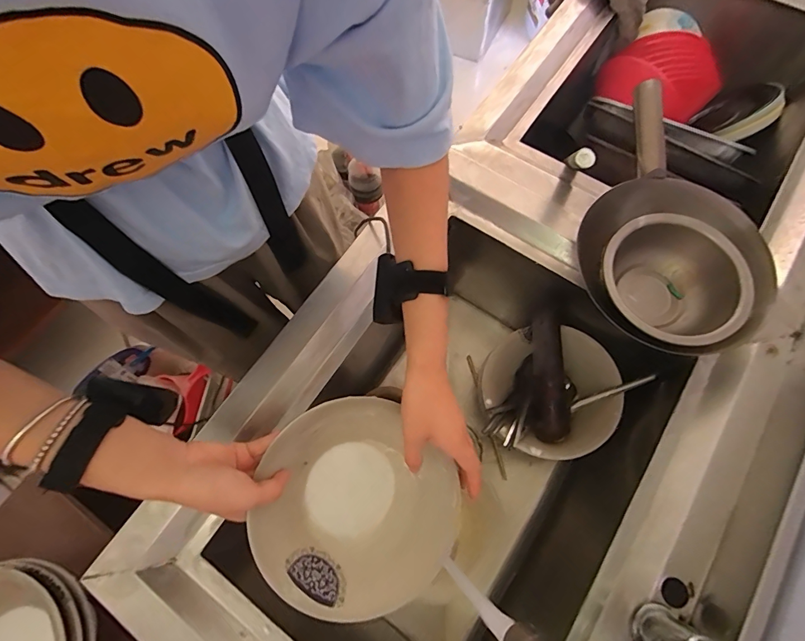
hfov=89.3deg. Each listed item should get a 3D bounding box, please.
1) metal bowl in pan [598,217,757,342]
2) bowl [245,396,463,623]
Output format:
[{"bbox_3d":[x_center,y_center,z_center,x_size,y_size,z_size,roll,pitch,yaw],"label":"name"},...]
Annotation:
[{"bbox_3d":[0.314,-0.040,0.496,0.155,0.077,0.156,-1,70,2],"label":"metal bowl in pan"},{"bbox_3d":[-0.043,0.185,0.405,0.178,0.081,0.188,-1,70,2],"label":"bowl"}]

